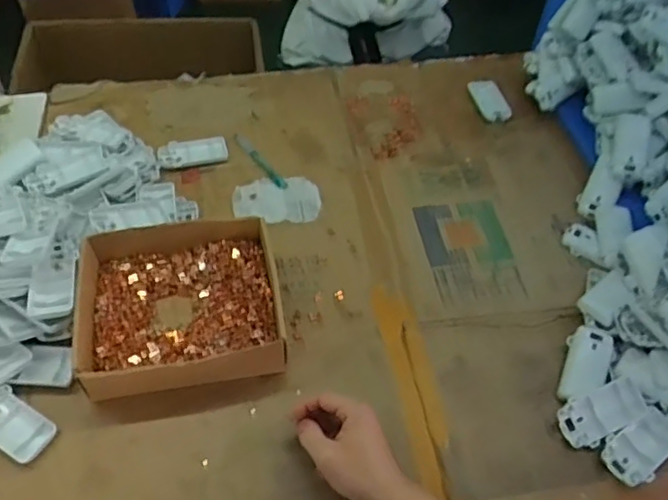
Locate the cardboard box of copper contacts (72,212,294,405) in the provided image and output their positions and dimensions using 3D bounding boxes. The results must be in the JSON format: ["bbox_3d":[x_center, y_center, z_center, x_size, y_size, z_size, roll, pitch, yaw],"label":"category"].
[{"bbox_3d":[-0.173,0.060,0.693,0.216,0.058,0.198,-6,52,-9],"label":"cardboard box of copper contacts"}]

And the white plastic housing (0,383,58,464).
[{"bbox_3d":[-0.331,0.174,0.621,0.092,0.014,0.049,29,55,18],"label":"white plastic housing"}]

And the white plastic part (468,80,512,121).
[{"bbox_3d":[0.250,-0.240,0.986,0.047,0.012,0.106,-17,52,6],"label":"white plastic part"}]

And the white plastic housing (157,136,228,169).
[{"bbox_3d":[-0.201,-0.138,0.875,0.095,0.025,0.035,-7,52,-10],"label":"white plastic housing"}]

